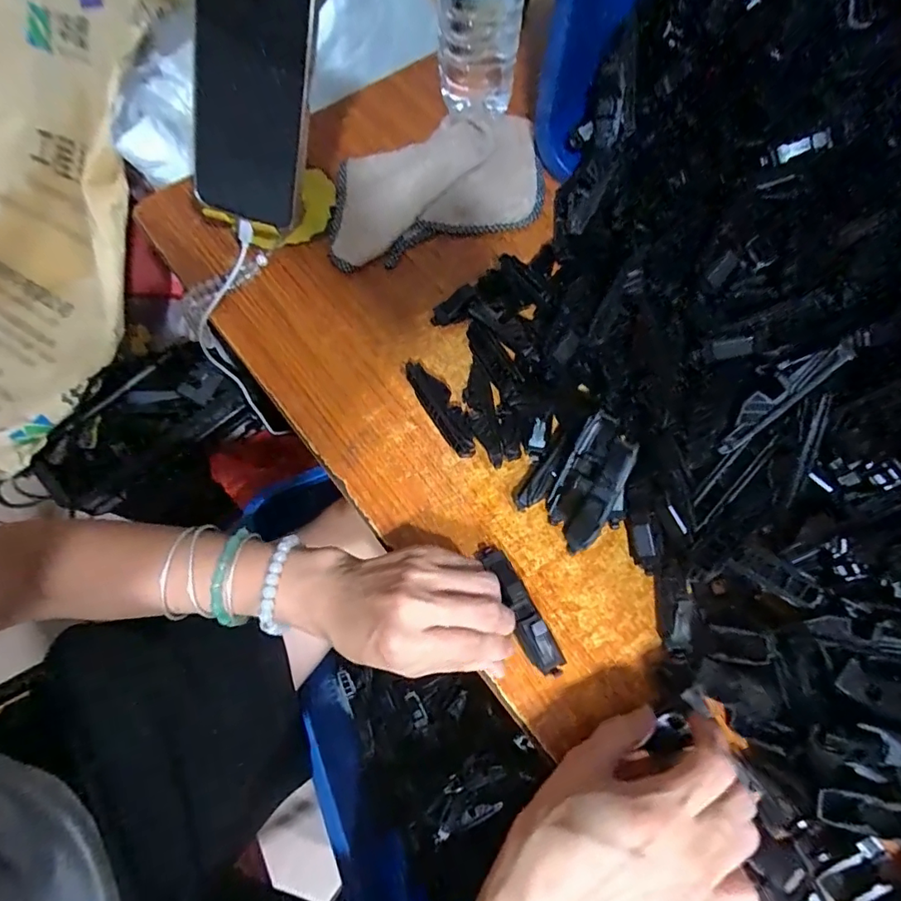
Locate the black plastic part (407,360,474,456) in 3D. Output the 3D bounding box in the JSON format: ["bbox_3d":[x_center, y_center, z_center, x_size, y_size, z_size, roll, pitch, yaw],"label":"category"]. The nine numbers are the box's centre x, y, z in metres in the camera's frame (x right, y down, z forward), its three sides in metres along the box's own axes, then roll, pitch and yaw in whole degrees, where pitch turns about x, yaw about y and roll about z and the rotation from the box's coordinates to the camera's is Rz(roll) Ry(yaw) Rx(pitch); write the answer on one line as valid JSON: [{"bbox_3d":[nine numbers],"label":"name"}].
[{"bbox_3d":[-0.006,-0.030,0.356,0.020,0.014,0.080,-30,71,-11],"label":"black plastic part"}]

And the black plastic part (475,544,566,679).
[{"bbox_3d":[0.042,0.094,0.299,0.018,0.010,0.084,-26,78,-10],"label":"black plastic part"}]

